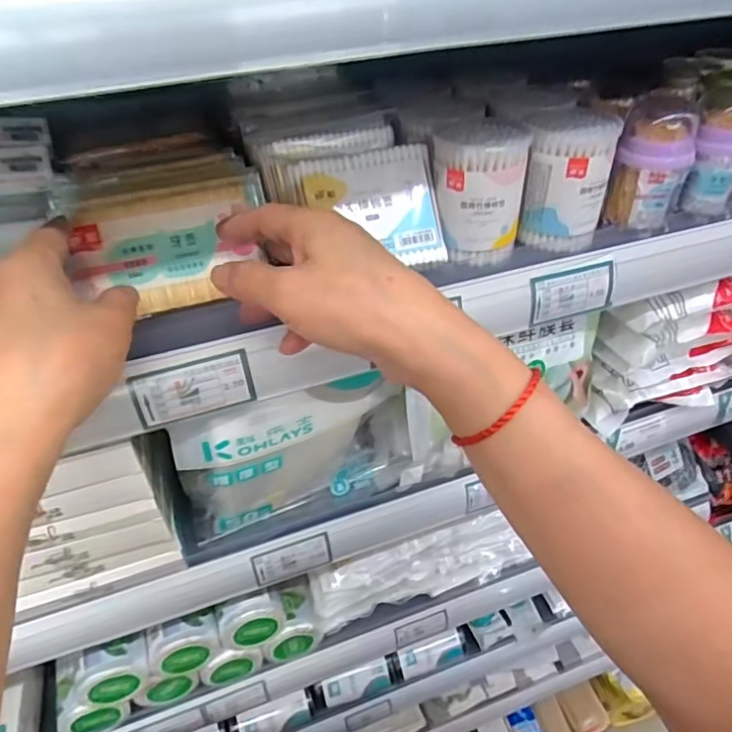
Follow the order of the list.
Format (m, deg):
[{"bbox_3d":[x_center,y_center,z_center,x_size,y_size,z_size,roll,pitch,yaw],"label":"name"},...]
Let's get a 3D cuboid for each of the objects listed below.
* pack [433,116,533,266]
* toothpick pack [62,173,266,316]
[{"bbox_3d":[0.074,-0.114,0.368,0.056,0.074,0.069,9,43,11],"label":"pack"},{"bbox_3d":[-0.115,-0.074,0.347,0.114,0.075,0.016,-14,2,-15],"label":"toothpick pack"}]

